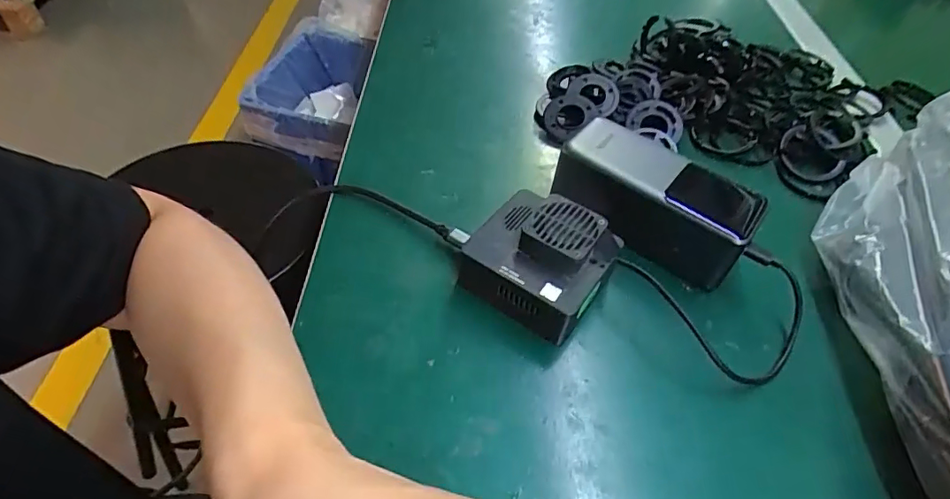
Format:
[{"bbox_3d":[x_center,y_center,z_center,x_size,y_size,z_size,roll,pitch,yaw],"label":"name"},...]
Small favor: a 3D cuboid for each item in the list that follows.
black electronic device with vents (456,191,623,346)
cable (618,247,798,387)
[{"bbox_3d":[0.038,0.005,0.325,0.080,0.046,0.075,29,53,19],"label":"black electronic device with vents"},{"bbox_3d":[0.148,0.027,0.323,0.082,0.040,0.101,-32,58,-28],"label":"cable"}]

